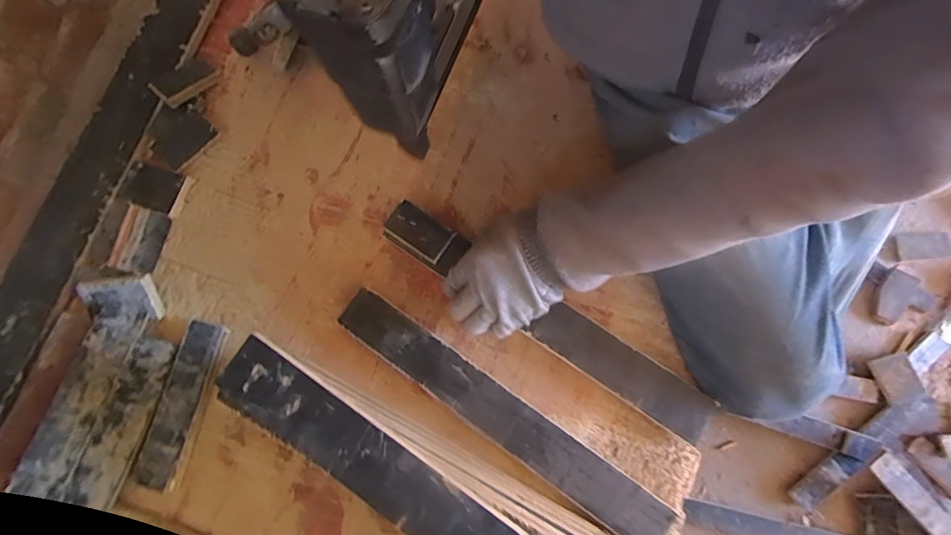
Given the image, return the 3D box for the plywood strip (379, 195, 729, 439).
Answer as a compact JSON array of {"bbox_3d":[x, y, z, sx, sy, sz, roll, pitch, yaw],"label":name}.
[{"bbox_3d":[0.066,0.048,0.456,0.366,0.016,0.046,33,80,7],"label":"plywood strip"}]

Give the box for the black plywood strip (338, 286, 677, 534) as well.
[{"bbox_3d":[0.024,0.143,0.447,0.365,0.021,0.047,35,85,10],"label":"black plywood strip"}]

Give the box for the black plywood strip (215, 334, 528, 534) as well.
[{"bbox_3d":[-0.037,0.173,0.331,0.362,0.007,0.049,33,84,10],"label":"black plywood strip"}]

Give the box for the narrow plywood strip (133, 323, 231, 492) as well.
[{"bbox_3d":[-0.297,0.136,0.458,0.042,0.013,0.160,11,81,7],"label":"narrow plywood strip"}]

